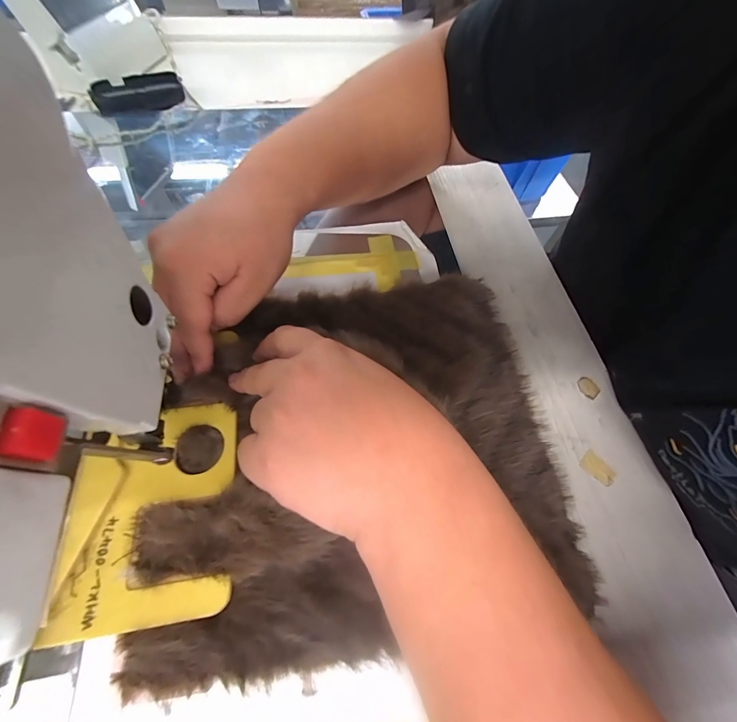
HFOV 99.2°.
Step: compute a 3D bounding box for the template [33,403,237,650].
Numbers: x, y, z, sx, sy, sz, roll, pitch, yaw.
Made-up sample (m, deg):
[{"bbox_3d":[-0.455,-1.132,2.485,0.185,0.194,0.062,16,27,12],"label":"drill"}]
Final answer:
[{"bbox_3d":[-0.132,0.088,0.191,0.094,0.009,0.120,-6,63,-6],"label":"template"}]

